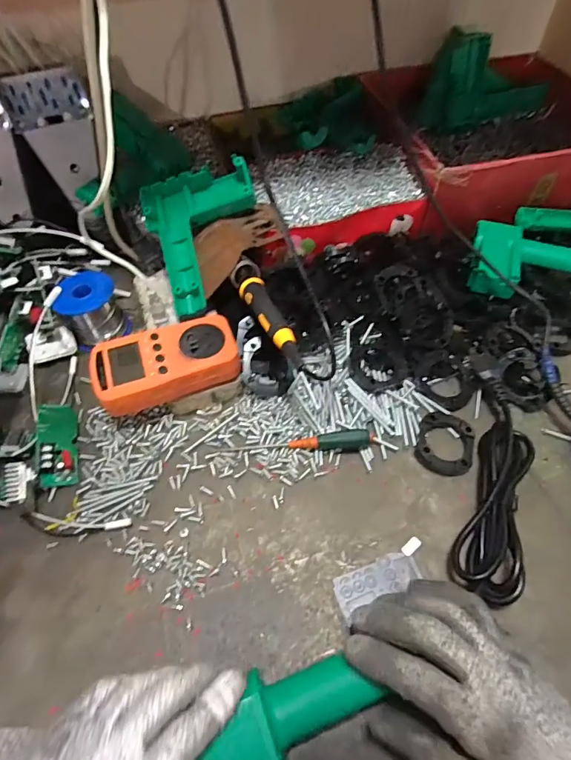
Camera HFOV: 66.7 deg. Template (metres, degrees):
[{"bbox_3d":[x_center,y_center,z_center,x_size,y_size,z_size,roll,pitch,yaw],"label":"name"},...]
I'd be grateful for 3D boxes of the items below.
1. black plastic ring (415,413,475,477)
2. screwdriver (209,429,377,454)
[{"bbox_3d":[0.148,0.056,0.396,0.049,0.012,0.059,15,58,11],"label":"black plastic ring"},{"bbox_3d":[0.007,0.060,0.398,0.149,0.017,0.015,-5,56,-2],"label":"screwdriver"}]

